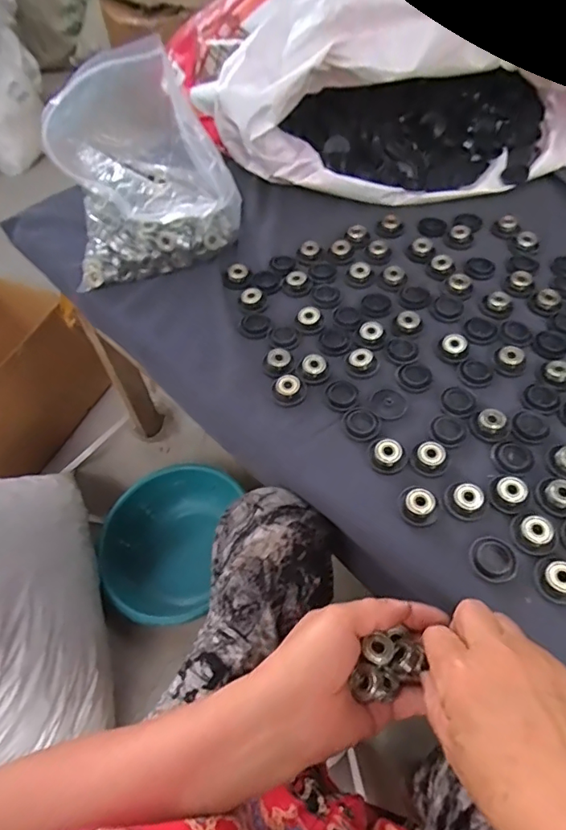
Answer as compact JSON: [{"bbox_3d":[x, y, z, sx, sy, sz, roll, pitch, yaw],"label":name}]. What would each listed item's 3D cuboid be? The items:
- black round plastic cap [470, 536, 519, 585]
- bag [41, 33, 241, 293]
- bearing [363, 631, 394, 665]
[{"bbox_3d":[0.158,0.107,0.379,0.029,0.006,0.034,-28,58,-16],"label":"black round plastic cap"},{"bbox_3d":[-0.155,-0.266,0.553,0.180,0.164,0.174,-14,56,-6],"label":"bag"},{"bbox_3d":[0.063,0.154,0.336,0.020,0.007,0.018,-2,55,2],"label":"bearing"}]

